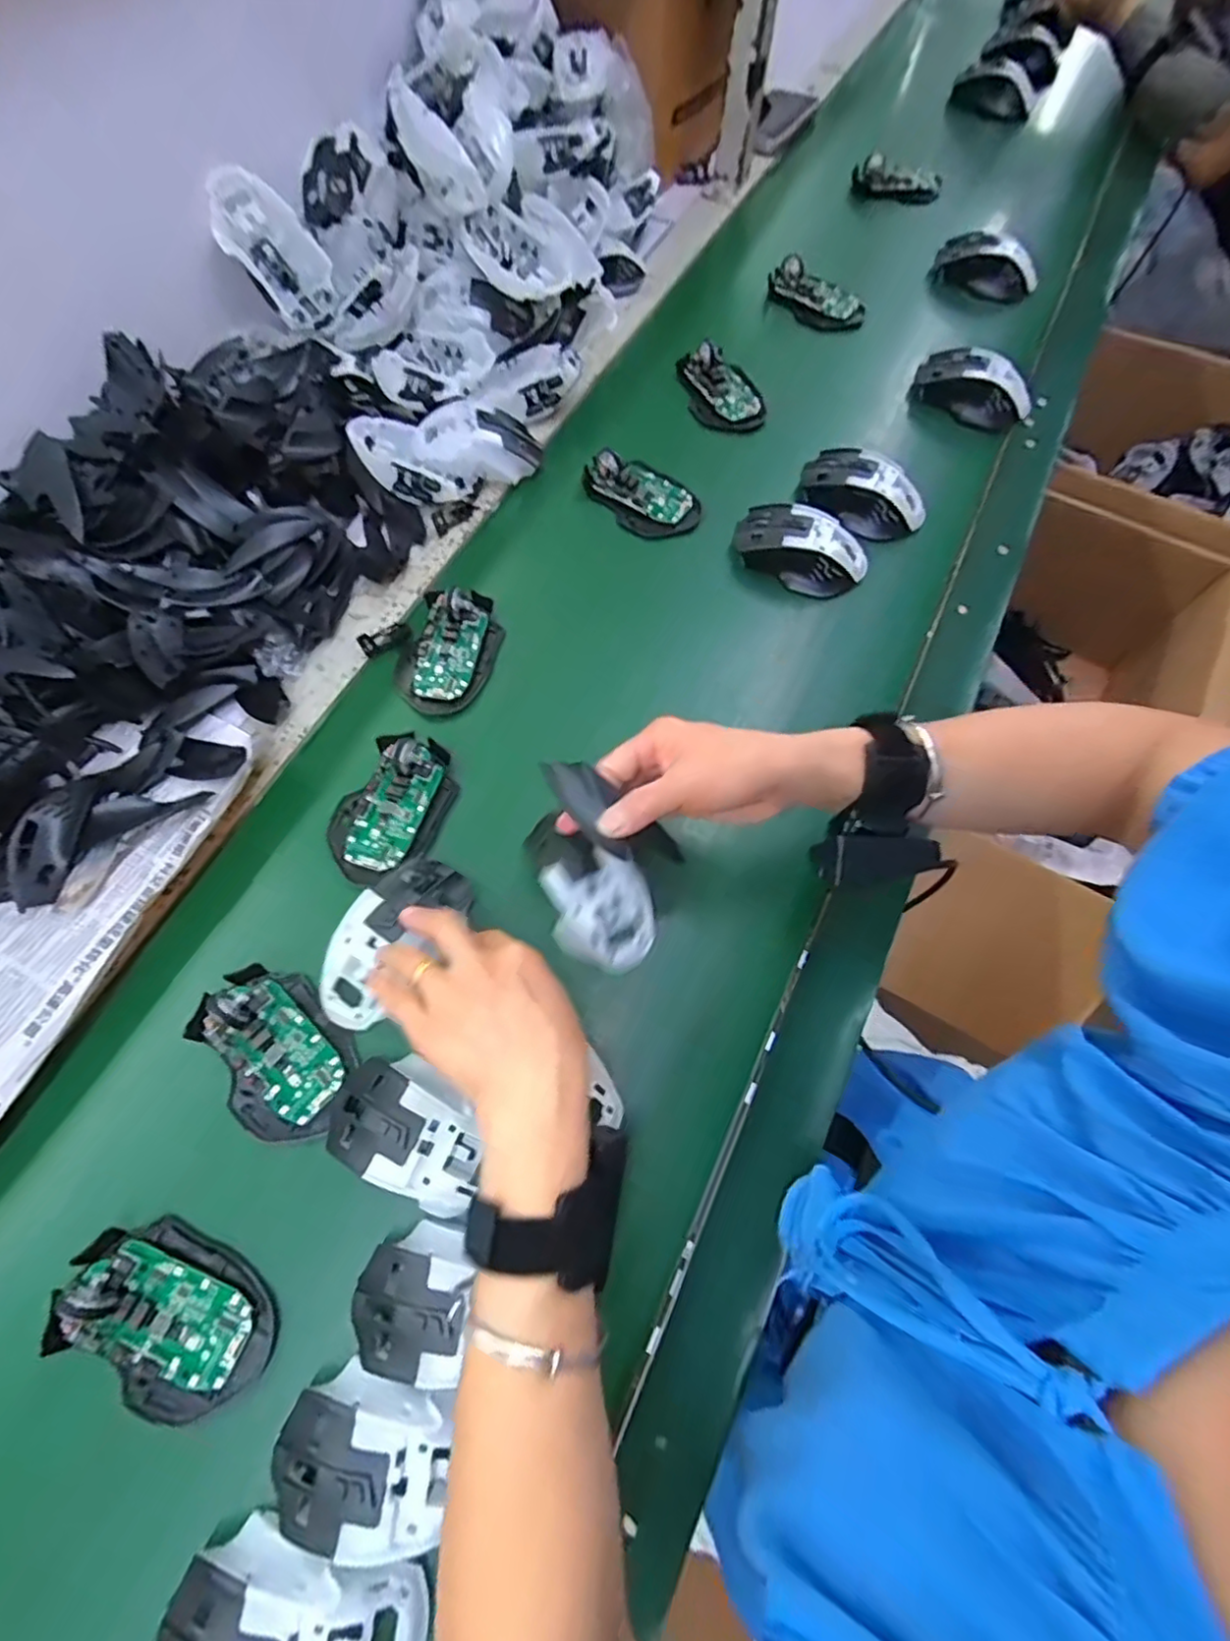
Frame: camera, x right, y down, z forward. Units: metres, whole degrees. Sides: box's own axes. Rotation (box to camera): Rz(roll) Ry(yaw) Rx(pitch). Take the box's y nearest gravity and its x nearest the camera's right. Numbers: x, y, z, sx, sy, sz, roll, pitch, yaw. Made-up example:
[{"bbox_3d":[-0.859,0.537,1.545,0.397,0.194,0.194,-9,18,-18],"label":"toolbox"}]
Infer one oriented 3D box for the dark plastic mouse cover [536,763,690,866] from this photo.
[{"bbox_3d":[-0.003,-0.001,0.366,0.098,0.015,0.033,38,71,-7],"label":"dark plastic mouse cover"}]

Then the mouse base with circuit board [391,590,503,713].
[{"bbox_3d":[-0.134,-0.141,0.499,0.069,0.022,0.111,13,68,4],"label":"mouse base with circuit board"}]

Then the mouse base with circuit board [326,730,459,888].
[{"bbox_3d":[-0.162,-0.010,0.450,0.072,0.034,0.113,27,70,10],"label":"mouse base with circuit board"}]

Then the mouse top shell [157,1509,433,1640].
[{"bbox_3d":[-0.148,0.369,0.284,0.114,0.036,0.064,-7,68,-4],"label":"mouse top shell"}]

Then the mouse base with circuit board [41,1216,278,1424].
[{"bbox_3d":[-0.242,0.267,0.328,0.113,0.021,0.071,30,71,11],"label":"mouse base with circuit board"}]

